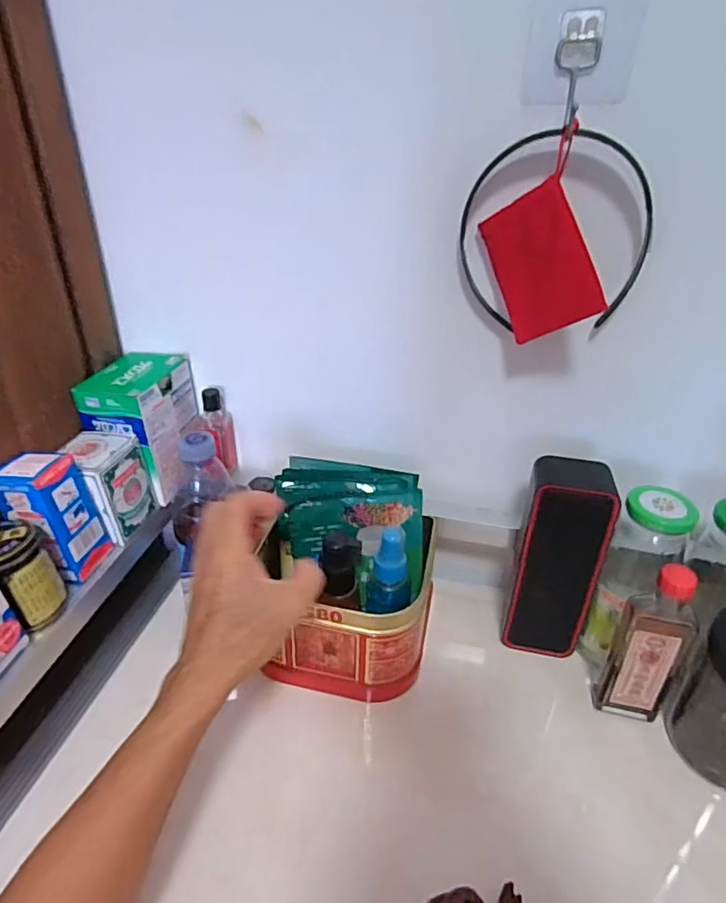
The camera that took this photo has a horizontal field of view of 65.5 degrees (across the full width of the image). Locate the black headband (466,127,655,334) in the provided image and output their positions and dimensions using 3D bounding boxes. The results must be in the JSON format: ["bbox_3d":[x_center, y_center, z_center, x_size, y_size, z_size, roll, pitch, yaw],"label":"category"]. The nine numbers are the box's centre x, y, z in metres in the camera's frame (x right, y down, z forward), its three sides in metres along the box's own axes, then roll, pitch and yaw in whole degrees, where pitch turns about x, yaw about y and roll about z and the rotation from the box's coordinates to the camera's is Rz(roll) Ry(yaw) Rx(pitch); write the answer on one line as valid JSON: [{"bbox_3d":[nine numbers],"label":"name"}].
[{"bbox_3d":[0.135,-0.151,0.401,0.129,0.135,0.022,8,33,9],"label":"black headband"}]

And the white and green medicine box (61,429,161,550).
[{"bbox_3d":[-0.218,0.028,0.478,0.053,0.073,0.056,11,34,14],"label":"white and green medicine box"}]

